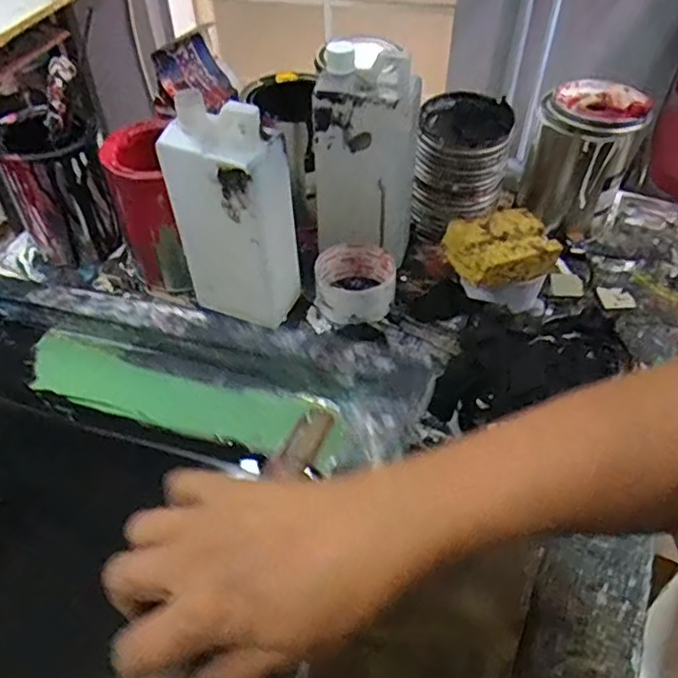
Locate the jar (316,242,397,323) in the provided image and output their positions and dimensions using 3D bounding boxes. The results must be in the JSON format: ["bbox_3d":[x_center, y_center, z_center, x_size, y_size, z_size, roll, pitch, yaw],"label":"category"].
[{"bbox_3d":[0.017,-0.054,0.650,0.079,0.049,0.085,0,48,0],"label":"jar"}]

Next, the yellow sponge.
[{"bbox_3d":[0.160,-0.092,0.620,0.095,0.039,0.070,-15,50,-13],"label":"yellow sponge"}]

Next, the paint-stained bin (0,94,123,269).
[{"bbox_3d":[-0.305,-0.171,0.704,0.099,0.149,0.096,-17,50,-15],"label":"paint-stained bin"}]

